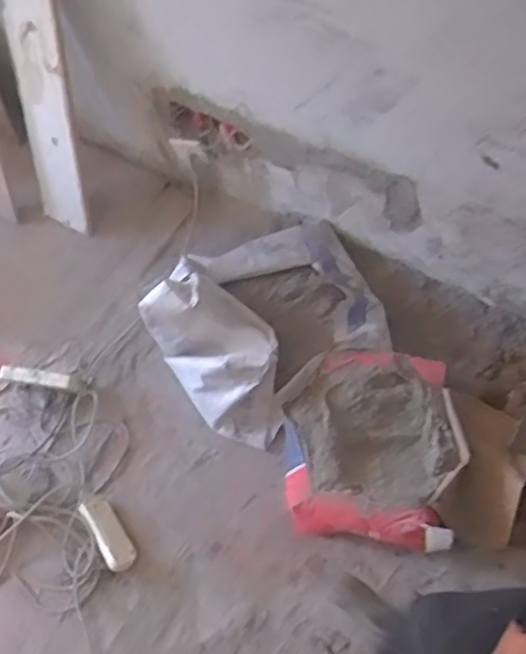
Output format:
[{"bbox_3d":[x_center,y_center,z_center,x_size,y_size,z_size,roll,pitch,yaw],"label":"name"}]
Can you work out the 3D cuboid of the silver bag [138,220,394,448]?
[{"bbox_3d":[0.019,-0.034,1.494,0.503,0.256,0.408,-34,62,-12],"label":"silver bag"}]

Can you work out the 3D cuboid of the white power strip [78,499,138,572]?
[{"bbox_3d":[-0.326,0.435,1.396,0.062,0.045,0.168,-30,64,-12],"label":"white power strip"}]

